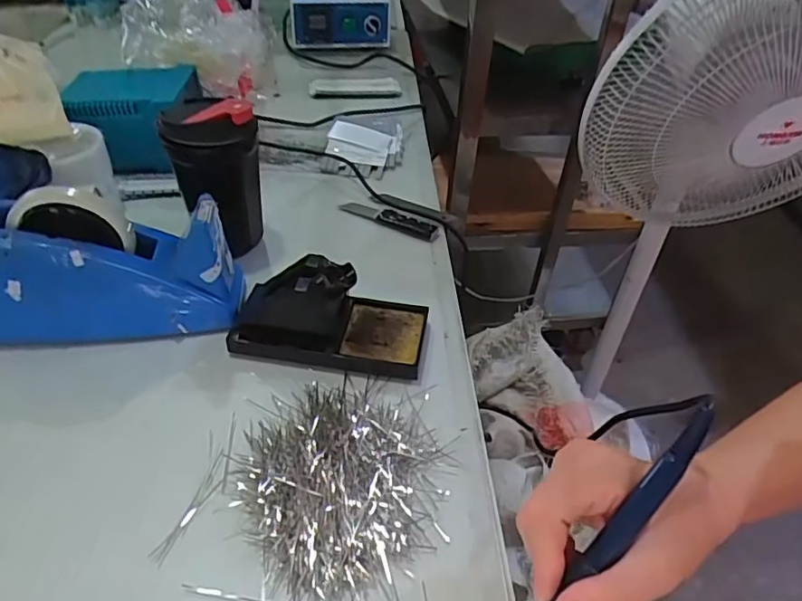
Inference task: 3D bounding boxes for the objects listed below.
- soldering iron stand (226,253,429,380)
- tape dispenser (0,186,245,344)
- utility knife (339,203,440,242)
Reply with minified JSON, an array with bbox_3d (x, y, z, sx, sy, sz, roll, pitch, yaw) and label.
[{"bbox_3d":[-0.060,0.005,0.478,0.159,0.069,0.073,7,41,3],"label":"soldering iron stand"},{"bbox_3d":[-0.243,-0.030,0.474,0.208,0.112,0.068,-3,42,-8],"label":"tape dispenser"},{"bbox_3d":[-0.013,-0.090,0.635,0.116,0.011,0.028,20,44,17],"label":"utility knife"}]

